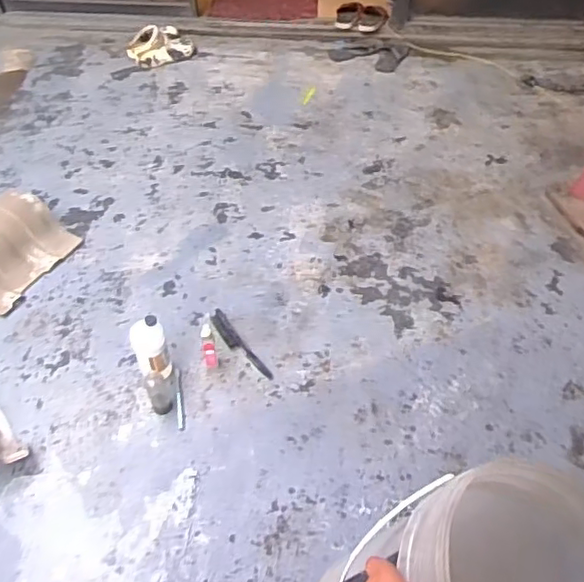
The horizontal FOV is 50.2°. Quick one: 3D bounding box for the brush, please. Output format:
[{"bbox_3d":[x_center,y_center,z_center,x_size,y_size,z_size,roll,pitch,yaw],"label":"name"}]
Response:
[{"bbox_3d":[-0.157,0.153,1.782,0.055,0.032,0.293,-28,54,-22],"label":"brush"}]

